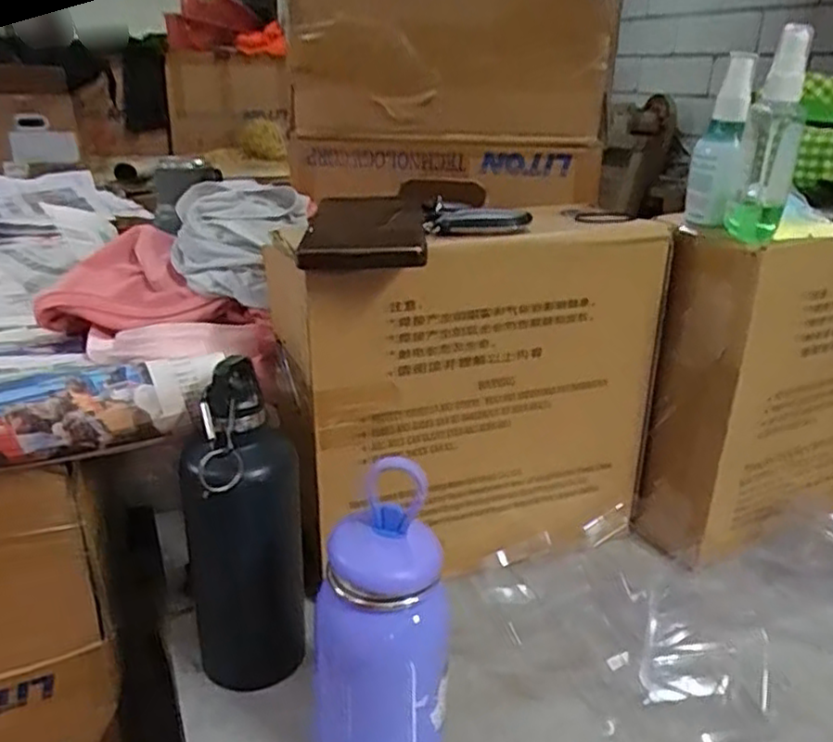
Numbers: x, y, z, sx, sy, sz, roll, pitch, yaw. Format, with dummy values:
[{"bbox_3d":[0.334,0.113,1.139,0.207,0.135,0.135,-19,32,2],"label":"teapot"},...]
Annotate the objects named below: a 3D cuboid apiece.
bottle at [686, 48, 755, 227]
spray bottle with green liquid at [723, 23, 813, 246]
[{"bbox_3d":[0.222,-0.164,0.516,0.035,0.118,0.030,11,25,20],"label":"bottle"},{"bbox_3d":[0.245,-0.160,0.490,0.035,0.136,0.034,13,25,25],"label":"spray bottle with green liquid"}]

